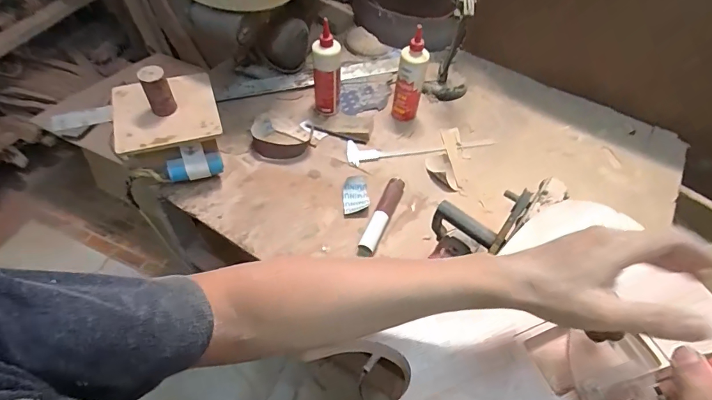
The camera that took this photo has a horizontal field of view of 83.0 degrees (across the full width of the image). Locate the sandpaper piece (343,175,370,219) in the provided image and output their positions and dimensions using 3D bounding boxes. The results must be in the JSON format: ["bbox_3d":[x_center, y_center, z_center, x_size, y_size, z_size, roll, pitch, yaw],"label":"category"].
[{"bbox_3d":[-0.001,-0.009,0.917,0.058,0.022,0.113,-2,56,-5],"label":"sandpaper piece"}]

